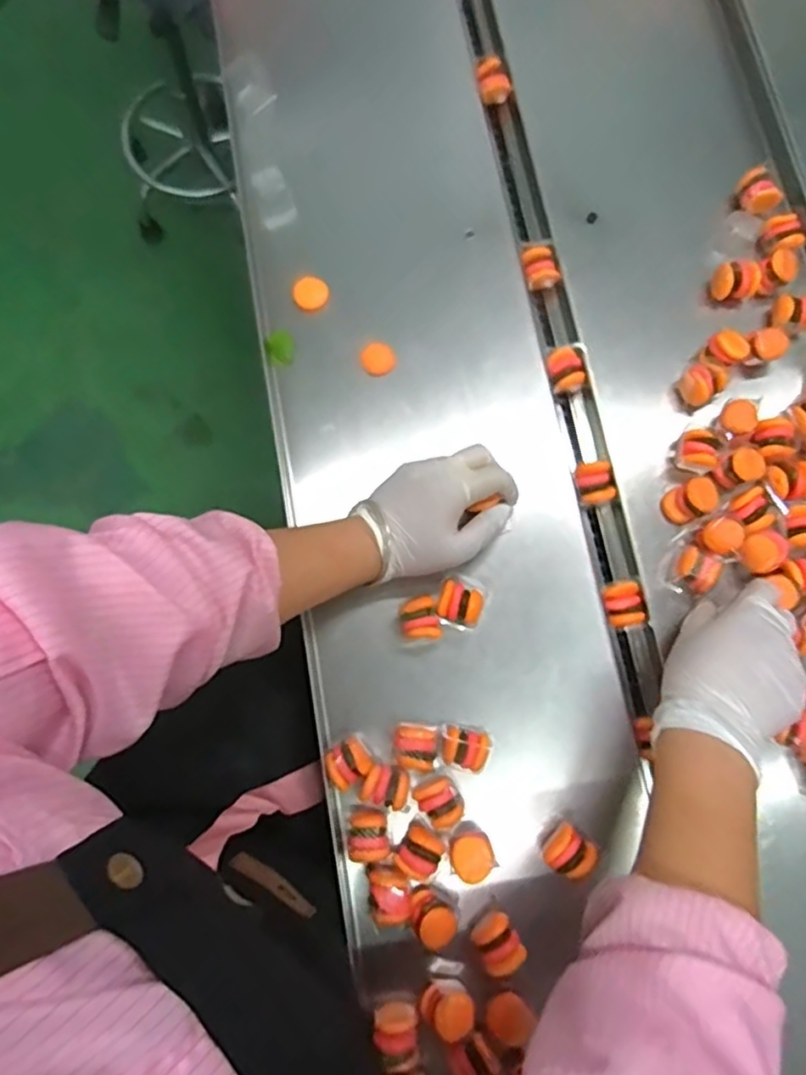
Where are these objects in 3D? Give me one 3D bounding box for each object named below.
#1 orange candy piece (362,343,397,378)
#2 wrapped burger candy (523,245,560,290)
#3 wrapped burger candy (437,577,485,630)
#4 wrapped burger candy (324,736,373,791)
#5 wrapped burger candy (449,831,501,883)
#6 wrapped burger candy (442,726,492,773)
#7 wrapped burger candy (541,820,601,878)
[{"bbox_3d":[-0.021,-0.150,0.564,0.027,0.005,0.029,0,72,-1],"label":"orange candy piece"},{"bbox_3d":[0.120,-0.239,0.594,0.028,0.020,0.035,-12,73,-5],"label":"wrapped burger candy"},{"bbox_3d":[0.044,0.052,0.516,0.035,0.031,0.031,22,73,6],"label":"wrapped burger candy"},{"bbox_3d":[-0.040,0.166,0.494,0.031,0.037,0.028,-35,76,-12],"label":"wrapped burger candy"},{"bbox_3d":[0.047,0.223,0.472,0.031,0.036,0.028,-22,74,-8],"label":"wrapped burger candy"},{"bbox_3d":[0.045,0.157,0.498,0.035,0.039,0.028,17,72,4],"label":"wrapped burger candy"},{"bbox_3d":[0.117,0.223,0.473,0.033,0.029,0.031,42,76,11],"label":"wrapped burger candy"}]

